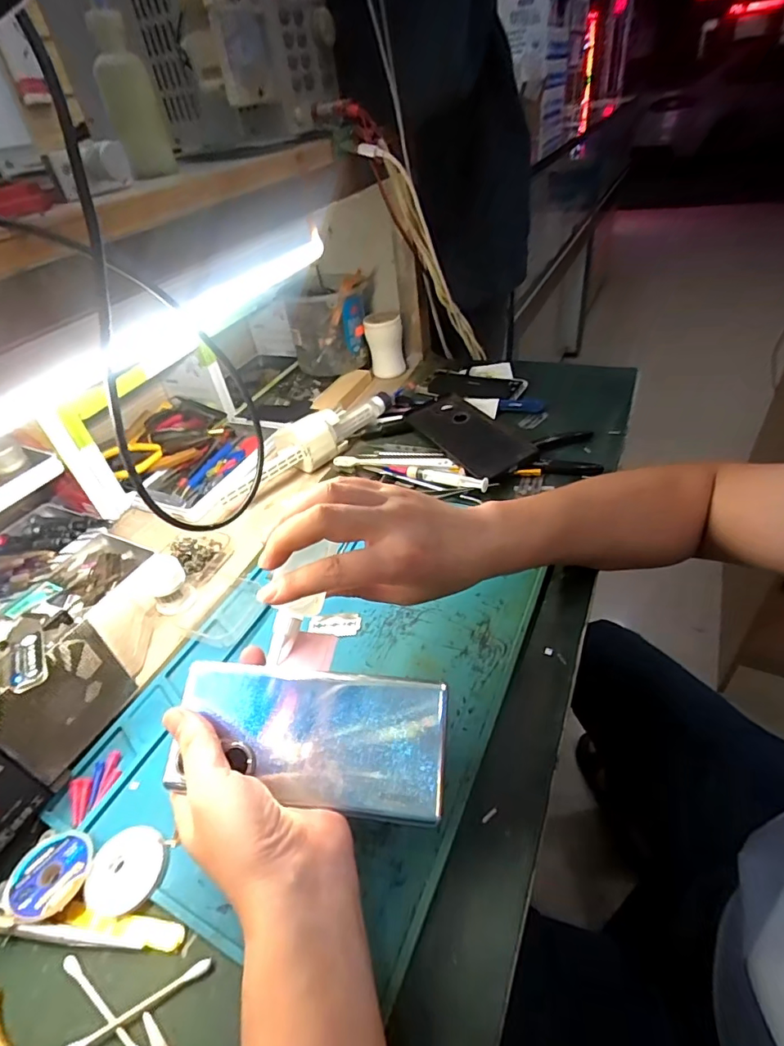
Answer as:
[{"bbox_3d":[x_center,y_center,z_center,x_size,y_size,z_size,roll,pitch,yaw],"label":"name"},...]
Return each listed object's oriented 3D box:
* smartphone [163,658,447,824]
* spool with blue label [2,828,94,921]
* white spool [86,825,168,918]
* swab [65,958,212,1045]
[{"bbox_3d":[-0.049,0.120,0.290,0.157,0.004,0.070,2,68,12],"label":"smartphone"},{"bbox_3d":[-0.197,0.201,0.293,0.046,0.008,0.043,-4,41,4],"label":"spool with blue label"},{"bbox_3d":[-0.151,0.197,0.291,0.039,0.008,0.042,-4,41,4],"label":"white spool"},{"bbox_3d":[-0.124,0.235,0.247,0.070,0.004,0.007,-23,44,-17],"label":"swab"}]

